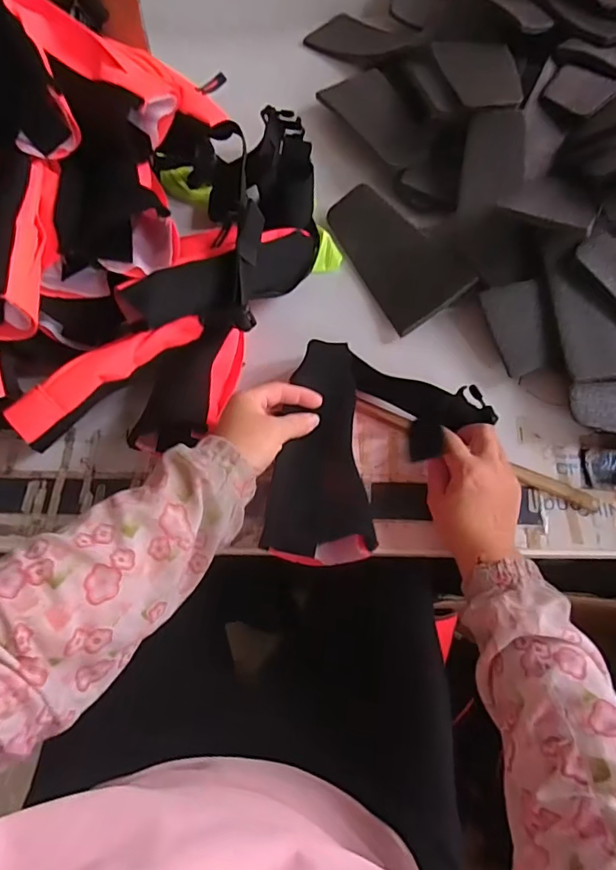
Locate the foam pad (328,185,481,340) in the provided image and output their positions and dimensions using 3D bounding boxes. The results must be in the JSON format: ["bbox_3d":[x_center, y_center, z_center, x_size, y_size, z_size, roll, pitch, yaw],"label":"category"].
[{"bbox_3d":[0.100,-0.222,0.606,0.100,0.018,0.203,-37,71,14],"label":"foam pad"}]

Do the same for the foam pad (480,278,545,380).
[{"bbox_3d":[0.224,-0.114,0.551,0.053,0.022,0.100,-6,80,0],"label":"foam pad"}]

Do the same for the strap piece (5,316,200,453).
[{"bbox_3d":[-0.197,-0.065,0.500,0.196,0.030,0.040,-40,71,-14],"label":"strap piece"}]

